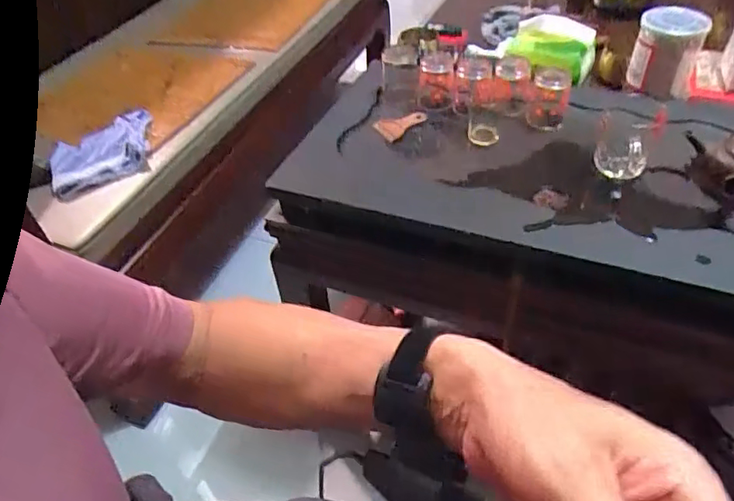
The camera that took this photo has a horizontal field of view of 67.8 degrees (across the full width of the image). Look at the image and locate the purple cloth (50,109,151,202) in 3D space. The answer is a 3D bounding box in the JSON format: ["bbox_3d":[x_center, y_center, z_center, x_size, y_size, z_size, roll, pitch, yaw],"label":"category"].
[{"bbox_3d":[-0.498,-0.183,1.020,0.188,0.034,0.152,-20,66,-7],"label":"purple cloth"}]

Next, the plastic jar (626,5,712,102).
[{"bbox_3d":[0.438,-0.292,0.796,0.087,0.116,0.084,20,50,23],"label":"plastic jar"}]

